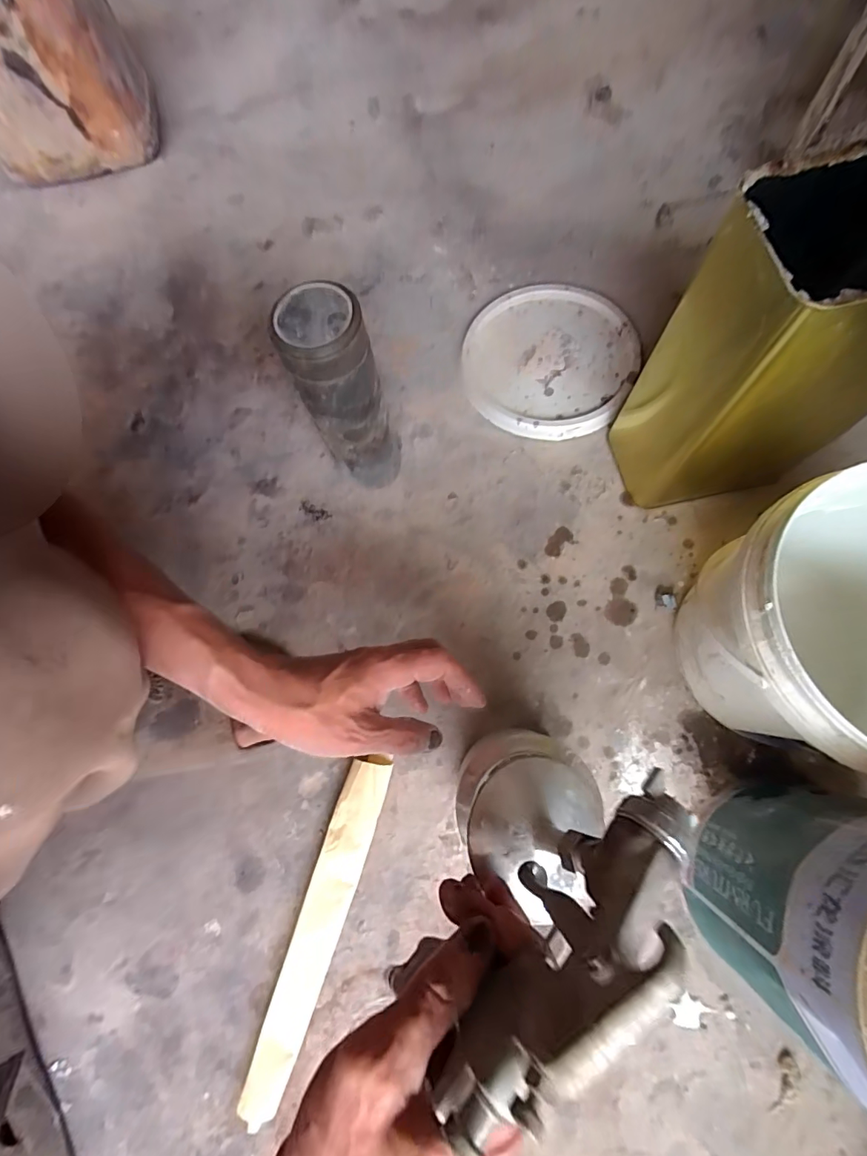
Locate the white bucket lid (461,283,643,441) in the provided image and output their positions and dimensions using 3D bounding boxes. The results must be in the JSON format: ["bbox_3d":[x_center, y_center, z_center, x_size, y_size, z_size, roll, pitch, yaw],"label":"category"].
[{"bbox_3d":[0.133,-0.249,0.554,0.186,0.021,0.199,0,75,2],"label":"white bucket lid"}]

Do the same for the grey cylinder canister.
[{"bbox_3d":[-0.078,-0.151,0.443,0.069,0.216,0.075,-30,77,-5],"label":"grey cylinder canister"}]

